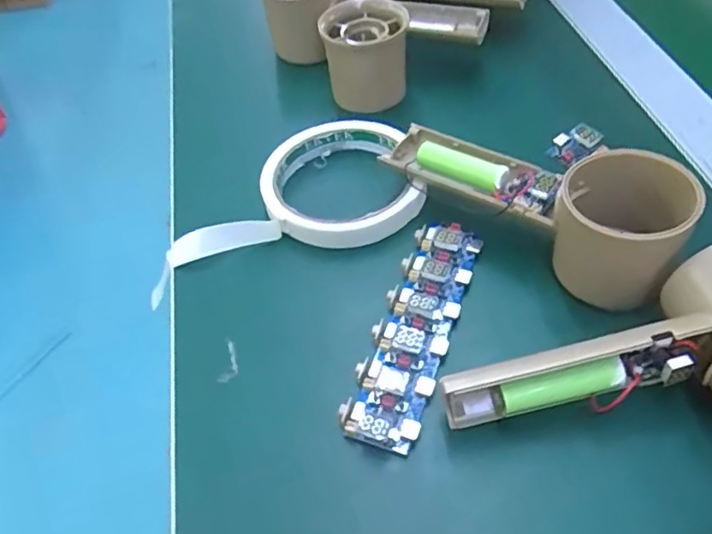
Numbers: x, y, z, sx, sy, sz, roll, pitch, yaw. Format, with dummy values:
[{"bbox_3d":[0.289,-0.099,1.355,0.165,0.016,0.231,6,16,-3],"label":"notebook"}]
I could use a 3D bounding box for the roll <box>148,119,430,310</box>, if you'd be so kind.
[{"bbox_3d":[-0.043,-0.040,0.345,0.156,0.024,0.087,-17,51,-8],"label":"roll"}]

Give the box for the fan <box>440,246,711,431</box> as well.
[{"bbox_3d":[0.115,0.032,0.243,0.159,0.055,0.057,-11,51,-3],"label":"fan"}]

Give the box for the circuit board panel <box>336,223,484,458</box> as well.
[{"bbox_3d":[0.028,0.027,0.289,0.033,0.014,0.121,14,54,17],"label":"circuit board panel"}]

